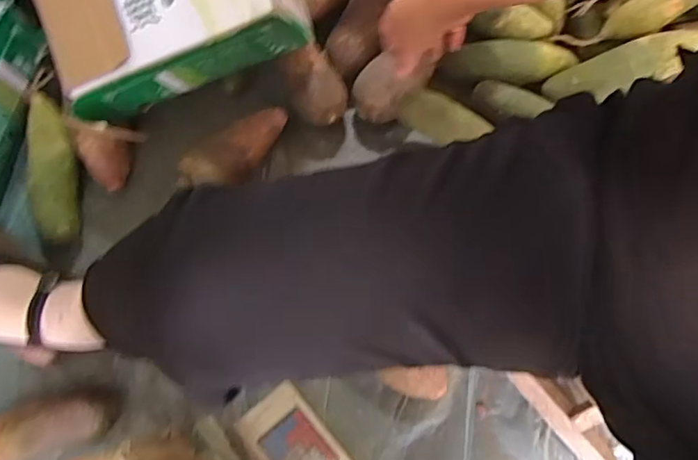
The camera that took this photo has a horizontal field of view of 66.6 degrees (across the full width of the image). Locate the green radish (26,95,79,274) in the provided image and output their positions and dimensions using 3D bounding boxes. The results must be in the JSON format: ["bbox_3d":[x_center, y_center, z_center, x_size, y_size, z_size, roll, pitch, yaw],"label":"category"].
[{"bbox_3d":[-0.369,-0.073,0.662,0.059,0.049,0.213,-11,74,-5],"label":"green radish"}]

